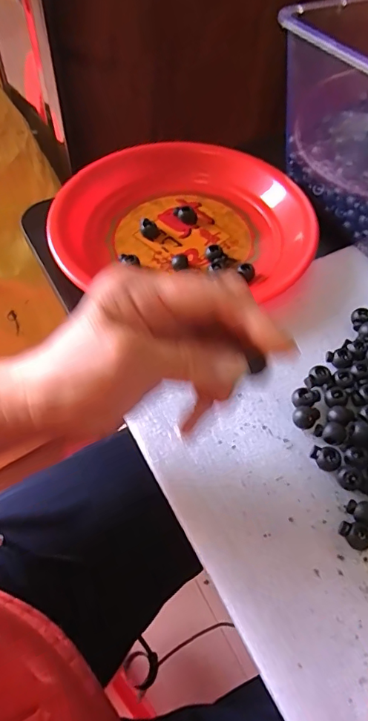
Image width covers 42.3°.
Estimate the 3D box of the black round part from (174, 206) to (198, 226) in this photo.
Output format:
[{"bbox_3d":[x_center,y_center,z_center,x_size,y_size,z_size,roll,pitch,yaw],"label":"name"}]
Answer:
[{"bbox_3d":[0.001,-0.136,0.445,0.023,0.010,0.014,23,58,12],"label":"black round part"}]

